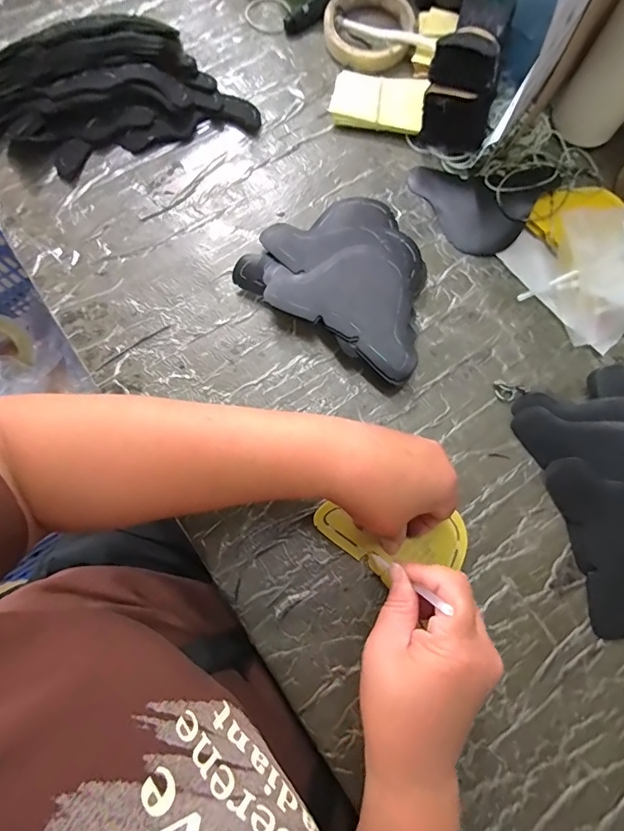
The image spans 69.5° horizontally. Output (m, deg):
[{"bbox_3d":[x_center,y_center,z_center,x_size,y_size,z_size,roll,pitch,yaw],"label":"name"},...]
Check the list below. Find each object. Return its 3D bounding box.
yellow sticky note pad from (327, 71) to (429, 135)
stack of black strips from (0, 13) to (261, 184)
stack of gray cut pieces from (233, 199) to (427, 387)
[{"bbox_3d":[0.065,-0.309,0.442,0.090,0.021,0.052,13,78,3],"label":"yellow sticky note pad"},{"bbox_3d":[-0.205,-0.325,0.444,0.249,0.028,0.164,-21,79,-4],"label":"stack of black strips"},{"bbox_3d":[0.040,-0.130,0.398,0.169,0.036,0.143,33,80,7],"label":"stack of gray cut pieces"}]

